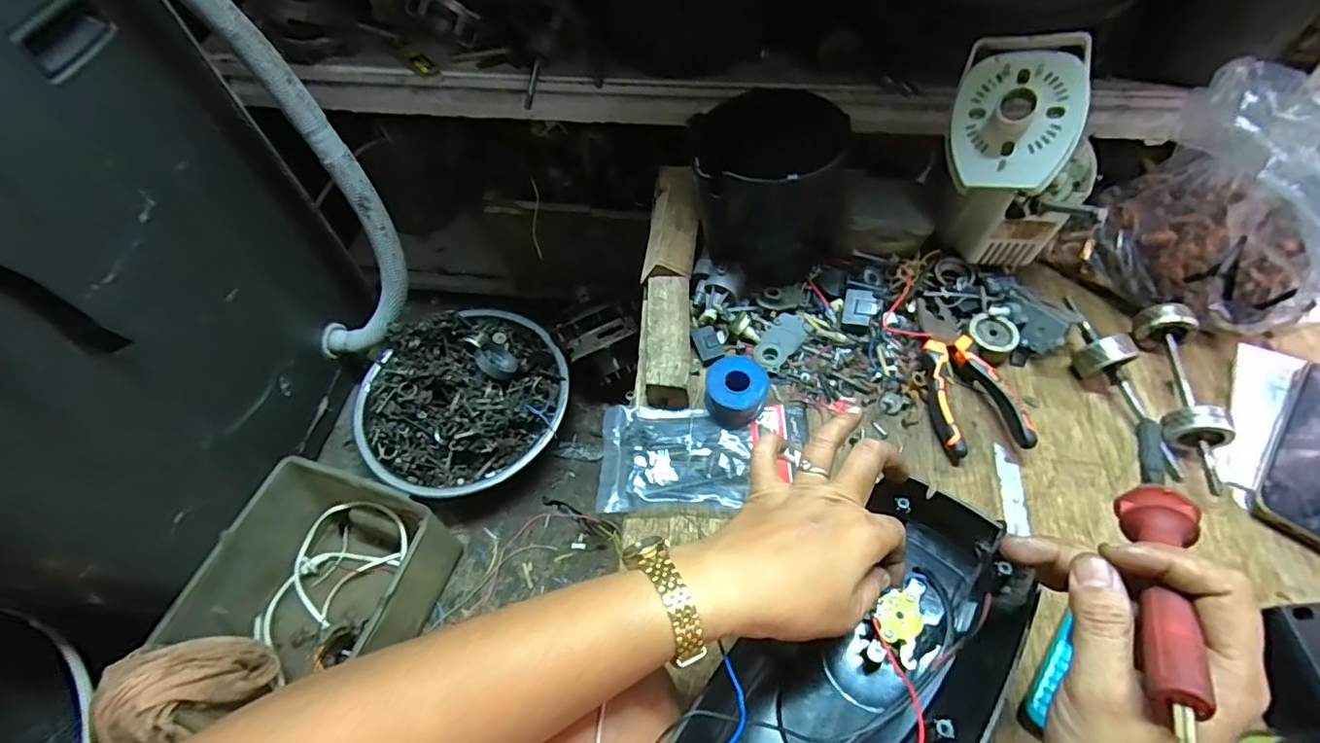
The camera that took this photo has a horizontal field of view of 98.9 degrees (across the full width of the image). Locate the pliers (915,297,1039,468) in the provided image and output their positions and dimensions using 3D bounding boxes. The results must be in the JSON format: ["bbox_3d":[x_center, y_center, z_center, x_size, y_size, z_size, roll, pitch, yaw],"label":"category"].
[{"bbox_3d":[0.259,0.003,0.496,0.063,0.028,0.148,-9,58,-3],"label":"pliers"}]

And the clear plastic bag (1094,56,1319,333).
[{"bbox_3d":[0.499,-0.140,0.474,0.154,0.177,0.182,-37,64,-19],"label":"clear plastic bag"}]

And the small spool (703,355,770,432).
[{"bbox_3d":[0.067,0.017,0.496,0.053,0.028,0.063,13,60,10],"label":"small spool"}]

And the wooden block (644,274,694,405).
[{"bbox_3d":[0.009,-0.030,0.523,0.040,0.029,0.124,1,58,3],"label":"wooden block"}]

